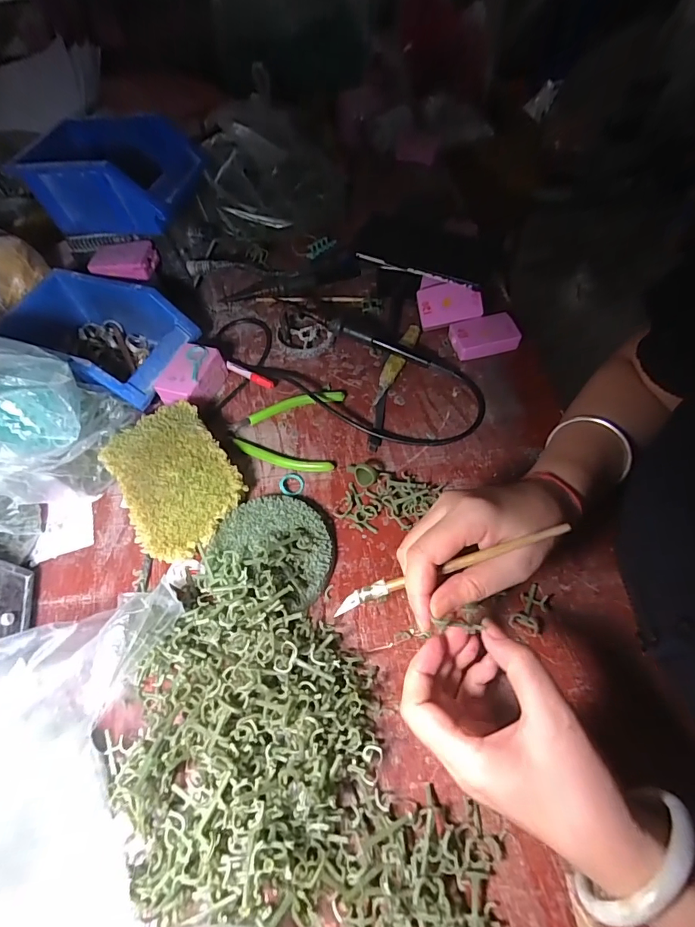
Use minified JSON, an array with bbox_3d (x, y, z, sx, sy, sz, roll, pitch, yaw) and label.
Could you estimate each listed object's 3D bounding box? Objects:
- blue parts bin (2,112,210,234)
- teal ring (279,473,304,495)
[{"bbox_3d":[-0.279,-0.339,0.504,0.193,0.076,0.137,7,59,8],"label":"blue parts bin"},{"bbox_3d":[-0.053,0.019,0.407,0.022,0.004,0.024,-2,58,3],"label":"teal ring"}]

